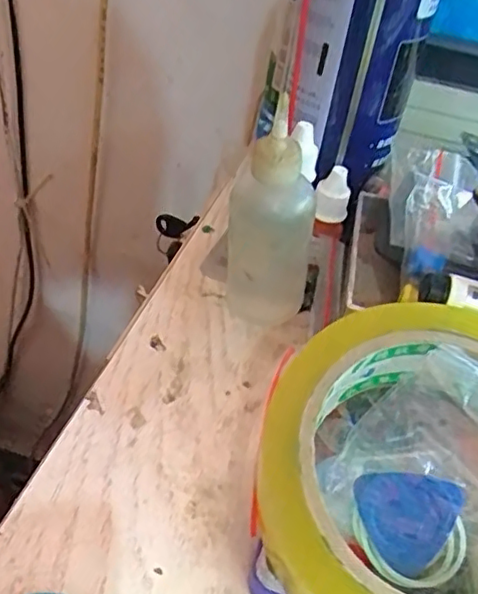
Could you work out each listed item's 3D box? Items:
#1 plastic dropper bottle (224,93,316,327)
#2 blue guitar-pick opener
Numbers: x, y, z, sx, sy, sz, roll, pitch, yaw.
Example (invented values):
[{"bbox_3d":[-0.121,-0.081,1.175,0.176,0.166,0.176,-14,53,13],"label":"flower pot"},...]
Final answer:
[{"bbox_3d":[0.013,-0.032,0.269,0.036,0.097,0.028,9,41,-1],"label":"plastic dropper bottle"},{"bbox_3d":[0.046,0.063,0.181,0.027,0.029,0.004,22,8,15],"label":"blue guitar-pick opener"}]

